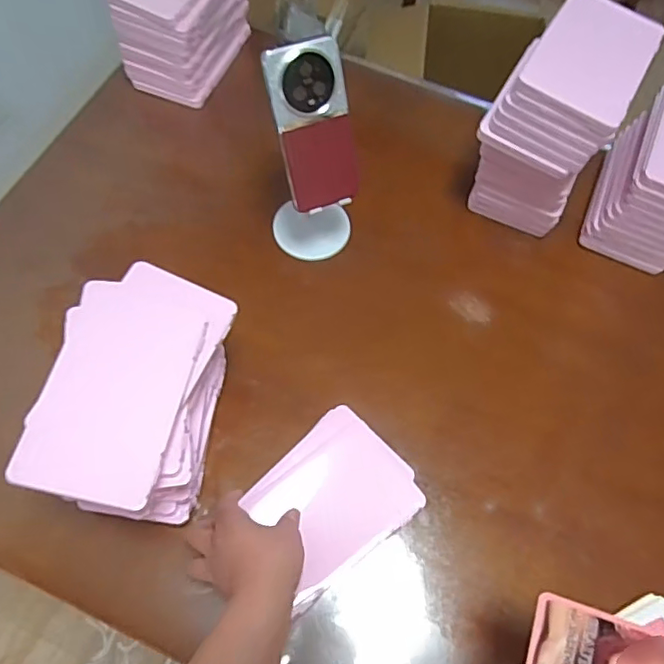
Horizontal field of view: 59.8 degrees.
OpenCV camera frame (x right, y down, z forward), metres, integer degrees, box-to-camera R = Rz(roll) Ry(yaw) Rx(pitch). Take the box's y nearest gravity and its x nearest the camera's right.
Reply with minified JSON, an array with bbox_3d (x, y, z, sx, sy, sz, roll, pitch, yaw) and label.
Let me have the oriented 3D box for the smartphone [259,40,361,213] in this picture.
[{"bbox_3d":[-0.017,-0.208,0.593,0.077,0.161,0.018,-21,33,-14],"label":"smartphone"}]

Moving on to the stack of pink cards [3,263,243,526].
[{"bbox_3d":[-0.178,0.067,0.550,0.123,0.149,0.211,13,65,3],"label":"stack of pink cards"}]

